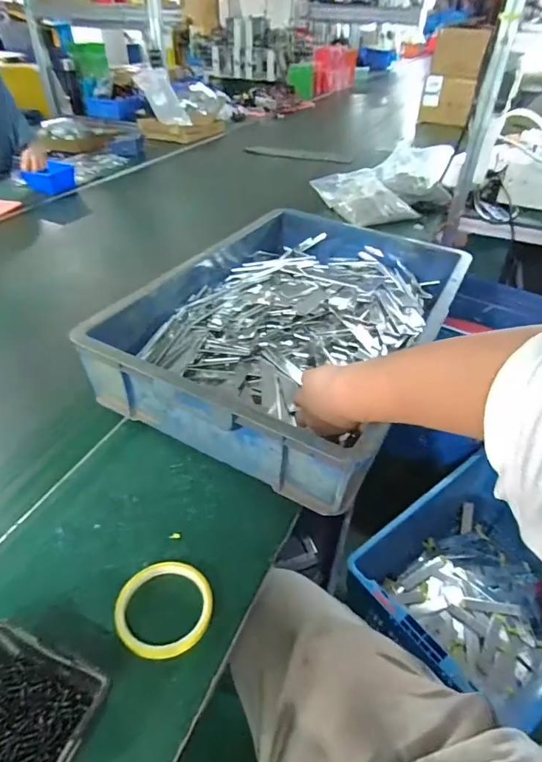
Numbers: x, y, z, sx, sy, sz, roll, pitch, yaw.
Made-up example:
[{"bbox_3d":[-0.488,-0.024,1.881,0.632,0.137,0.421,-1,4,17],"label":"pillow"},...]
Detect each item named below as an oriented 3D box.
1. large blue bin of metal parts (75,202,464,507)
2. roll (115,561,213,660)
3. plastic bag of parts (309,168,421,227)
[{"bbox_3d":[0.052,-0.107,0.751,0.410,0.122,0.606,21,43,21],"label":"large blue bin of metal parts"},{"bbox_3d":[-0.106,0.225,0.440,0.093,0.011,0.088,1,40,-1],"label":"roll"},{"bbox_3d":[0.272,-0.561,1.342,0.195,0.075,0.317,-13,42,-17],"label":"plastic bag of parts"}]

